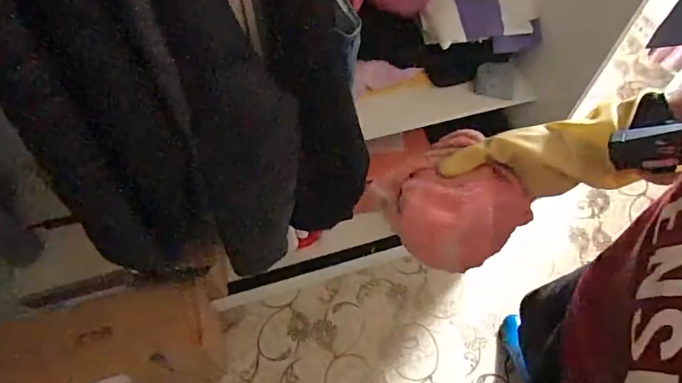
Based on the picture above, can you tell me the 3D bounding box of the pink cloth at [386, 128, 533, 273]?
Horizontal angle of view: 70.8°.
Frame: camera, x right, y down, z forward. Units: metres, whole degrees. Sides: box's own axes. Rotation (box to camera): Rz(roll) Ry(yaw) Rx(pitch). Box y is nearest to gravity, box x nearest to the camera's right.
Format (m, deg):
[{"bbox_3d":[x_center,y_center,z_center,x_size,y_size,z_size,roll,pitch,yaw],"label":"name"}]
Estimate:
[{"bbox_3d":[0.117,0.009,0.505,0.116,0.063,0.131,-25,58,-16],"label":"pink cloth"}]

